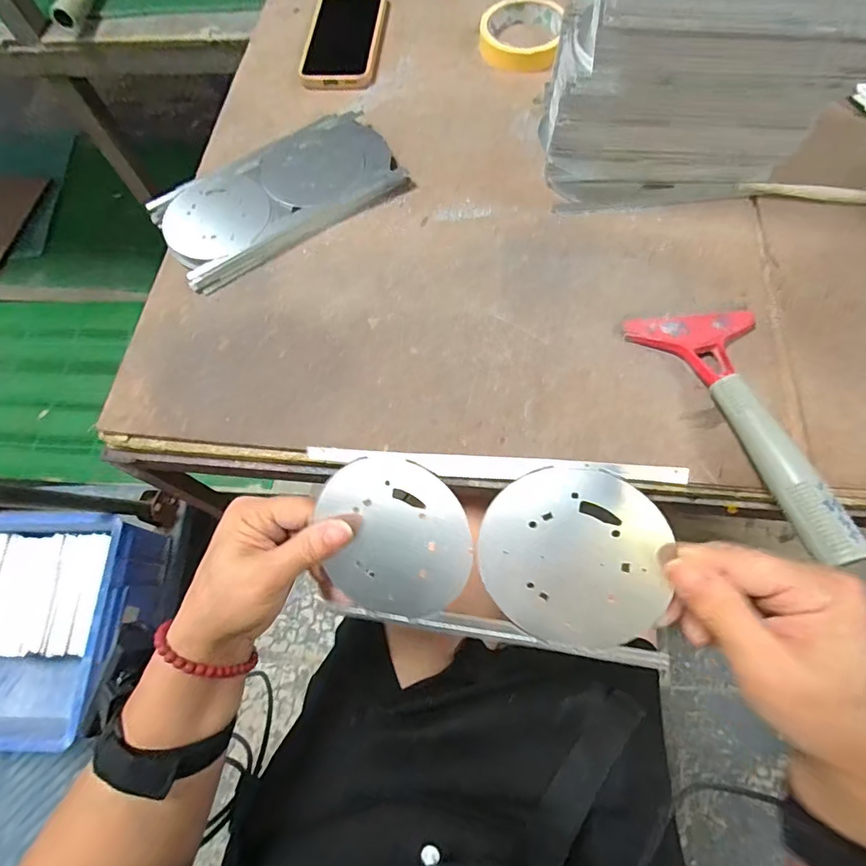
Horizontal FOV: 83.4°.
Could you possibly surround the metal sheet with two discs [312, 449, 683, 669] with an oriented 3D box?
[{"bbox_3d":[0.025,0.063,0.260,0.181,0.005,0.102,3,103,17],"label":"metal sheet with two discs"}]

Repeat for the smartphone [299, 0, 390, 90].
[{"bbox_3d":[-0.097,-0.446,0.545,0.083,0.009,0.168,4,69,5],"label":"smartphone"}]

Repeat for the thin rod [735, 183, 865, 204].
[{"bbox_3d":[0.343,-0.209,0.426,0.141,0.008,0.015,12,69,8],"label":"thin rod"}]

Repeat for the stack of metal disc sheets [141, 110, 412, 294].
[{"bbox_3d":[-0.143,-0.226,0.454,0.216,0.020,0.117,-33,70,-10],"label":"stack of metal disc sheets"}]

